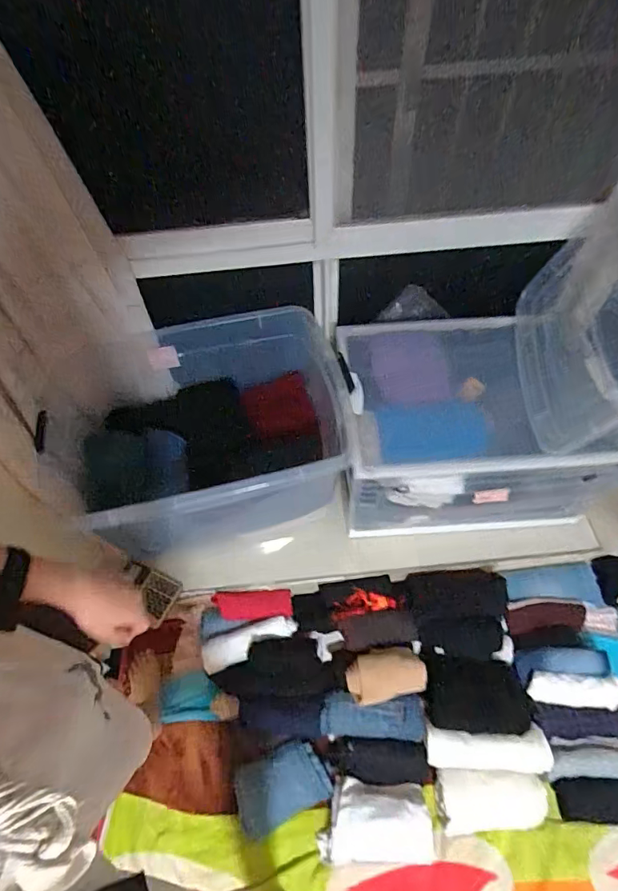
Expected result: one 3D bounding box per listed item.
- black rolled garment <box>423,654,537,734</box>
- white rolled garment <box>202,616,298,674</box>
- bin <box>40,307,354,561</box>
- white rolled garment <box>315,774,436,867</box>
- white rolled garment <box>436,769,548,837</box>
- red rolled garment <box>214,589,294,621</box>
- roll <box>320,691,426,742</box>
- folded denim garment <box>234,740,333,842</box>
[{"bbox_3d":[0.430,0.625,1.119,0.284,0.074,0.163,4,56,5],"label":"black rolled garment"},{"bbox_3d":[-0.163,0.542,1.228,0.267,0.081,0.082,-16,57,-9],"label":"white rolled garment"},{"bbox_3d":[-0.278,-0.007,1.275,0.735,0.404,0.546,-10,56,-4],"label":"bin"},{"bbox_3d":[0.150,0.848,1.005,0.242,0.052,0.151,-2,56,1],"label":"white rolled garment"},{"bbox_3d":[0.428,0.824,1.039,0.244,0.065,0.123,-4,56,0],"label":"white rolled garment"},{"bbox_3d":[-0.160,0.460,1.276,0.224,0.054,0.075,-3,56,0],"label":"red rolled garment"},{"bbox_3d":[0.156,0.680,1.121,0.253,0.076,0.095,1,56,3],"label":"roll"},{"bbox_3d":[-0.070,0.811,1.060,0.212,0.018,0.138,-24,61,-9],"label":"folded denim garment"}]

